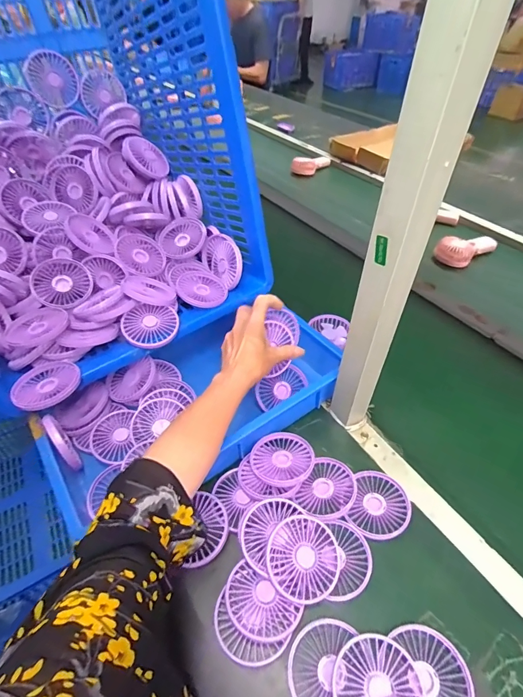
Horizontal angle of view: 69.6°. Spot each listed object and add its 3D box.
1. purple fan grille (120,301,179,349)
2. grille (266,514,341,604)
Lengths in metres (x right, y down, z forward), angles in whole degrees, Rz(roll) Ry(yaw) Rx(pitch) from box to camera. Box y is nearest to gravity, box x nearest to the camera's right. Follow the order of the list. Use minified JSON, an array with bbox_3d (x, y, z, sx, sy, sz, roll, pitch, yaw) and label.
[{"bbox_3d":[-0.178,-0.036,0.601,0.086,0.014,0.077,8,68,-2],"label":"purple fan grille"},{"bbox_3d":[0.049,0.241,0.435,0.085,0.009,0.084,7,59,-11],"label":"grille"}]

